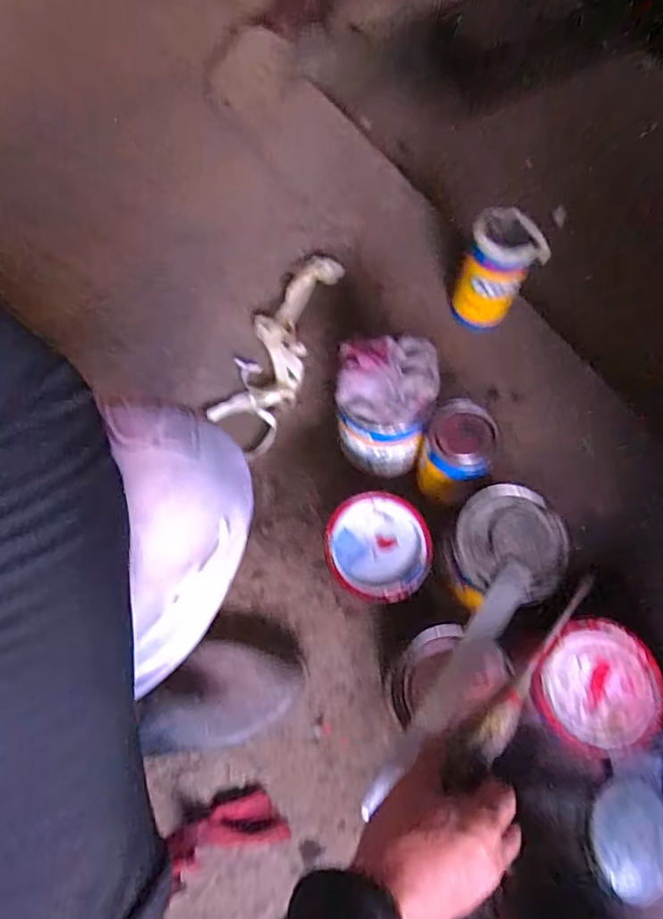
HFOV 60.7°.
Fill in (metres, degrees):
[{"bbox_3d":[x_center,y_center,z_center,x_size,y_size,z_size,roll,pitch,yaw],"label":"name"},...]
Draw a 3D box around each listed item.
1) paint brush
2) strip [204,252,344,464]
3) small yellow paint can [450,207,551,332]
[{"bbox_3d":[0.154,0.172,0.449,0.030,0.022,0.204,41,60,15],"label":"paint brush"},{"bbox_3d":[-0.069,-0.146,0.741,0.096,0.035,0.304,23,71,9],"label":"strip"},{"bbox_3d":[0.204,-0.227,0.707,0.086,0.146,0.082,0,69,0],"label":"small yellow paint can"}]

